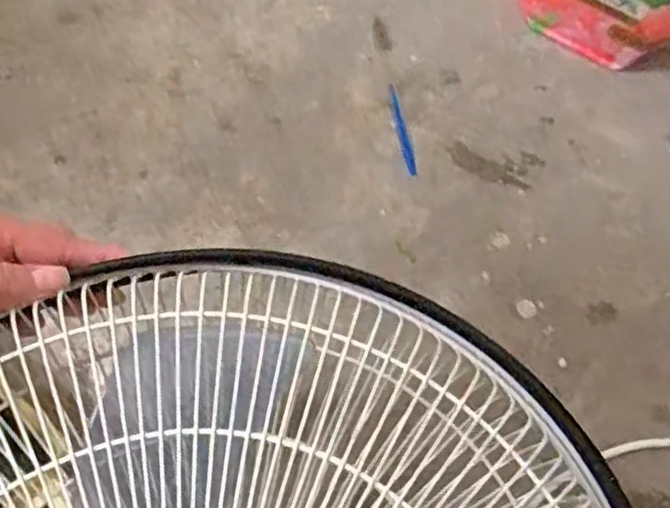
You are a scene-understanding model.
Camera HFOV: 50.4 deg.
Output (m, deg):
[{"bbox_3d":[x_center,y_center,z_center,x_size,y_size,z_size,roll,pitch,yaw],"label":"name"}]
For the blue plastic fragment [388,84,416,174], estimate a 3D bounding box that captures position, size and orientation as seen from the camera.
[{"bbox_3d":[0.063,-0.115,0.658,0.011,0.005,0.092,-10,69,-5],"label":"blue plastic fragment"}]

